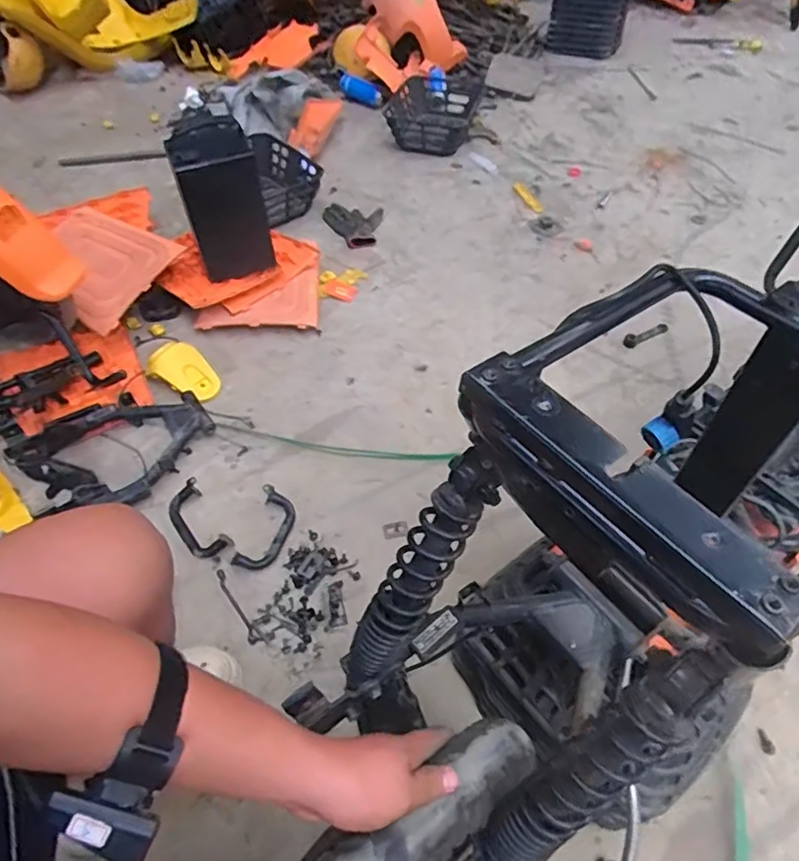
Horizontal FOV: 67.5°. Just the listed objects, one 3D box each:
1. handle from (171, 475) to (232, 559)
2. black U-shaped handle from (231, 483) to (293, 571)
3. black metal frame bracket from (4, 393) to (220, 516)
[{"bbox_3d":[-0.345,0.155,1.017,0.064,0.021,0.148,-30,57,-22],"label":"handle"},{"bbox_3d":[-0.222,0.165,1.008,0.064,0.016,0.148,11,52,9],"label":"black U-shaped handle"},{"bbox_3d":[-0.506,0.039,1.093,0.323,0.054,0.229,-31,57,-23],"label":"black metal frame bracket"}]

